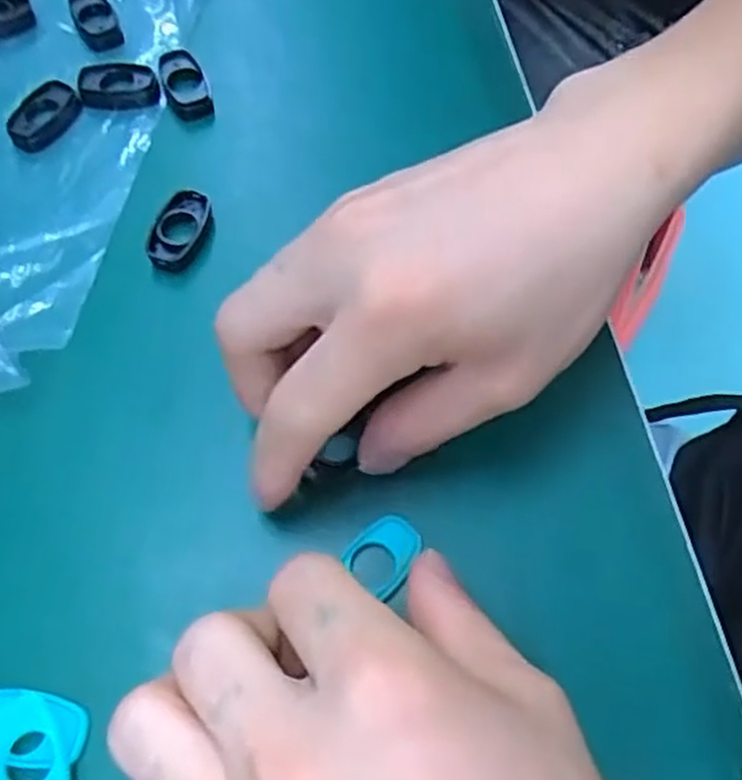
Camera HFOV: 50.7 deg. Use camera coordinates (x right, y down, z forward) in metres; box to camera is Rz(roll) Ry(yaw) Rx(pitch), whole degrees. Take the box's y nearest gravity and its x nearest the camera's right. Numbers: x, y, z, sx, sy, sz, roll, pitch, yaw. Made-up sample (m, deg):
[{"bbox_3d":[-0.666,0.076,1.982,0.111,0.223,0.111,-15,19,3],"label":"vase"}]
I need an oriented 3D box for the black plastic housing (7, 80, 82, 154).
[{"bbox_3d":[-0.132,-0.110,0.314,0.020,0.006,0.032,24,67,11],"label":"black plastic housing"}]

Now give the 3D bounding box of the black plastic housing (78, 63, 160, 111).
[{"bbox_3d":[-0.103,-0.124,0.318,0.030,0.007,0.019,-4,64,-2],"label":"black plastic housing"}]

